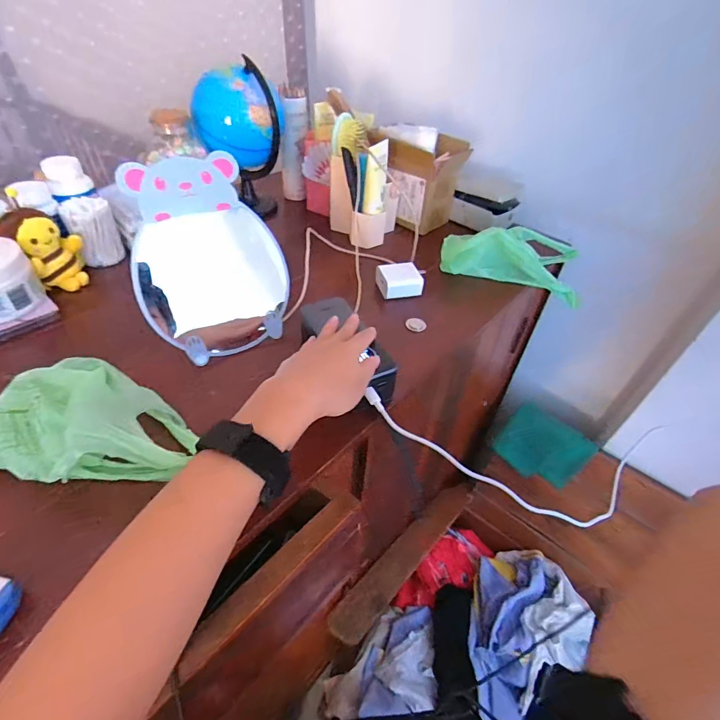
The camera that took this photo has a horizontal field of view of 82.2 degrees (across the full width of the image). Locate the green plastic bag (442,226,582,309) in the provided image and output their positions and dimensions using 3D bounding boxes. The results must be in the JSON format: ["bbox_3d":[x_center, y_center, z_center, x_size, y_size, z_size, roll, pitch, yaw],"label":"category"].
[{"bbox_3d":[0.231,-0.170,0.625,0.216,0.075,0.138,9,45,3],"label":"green plastic bag"}]

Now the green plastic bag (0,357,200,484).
[{"bbox_3d":[-0.218,0.056,0.352,0.158,0.058,0.125,13,45,8],"label":"green plastic bag"}]

